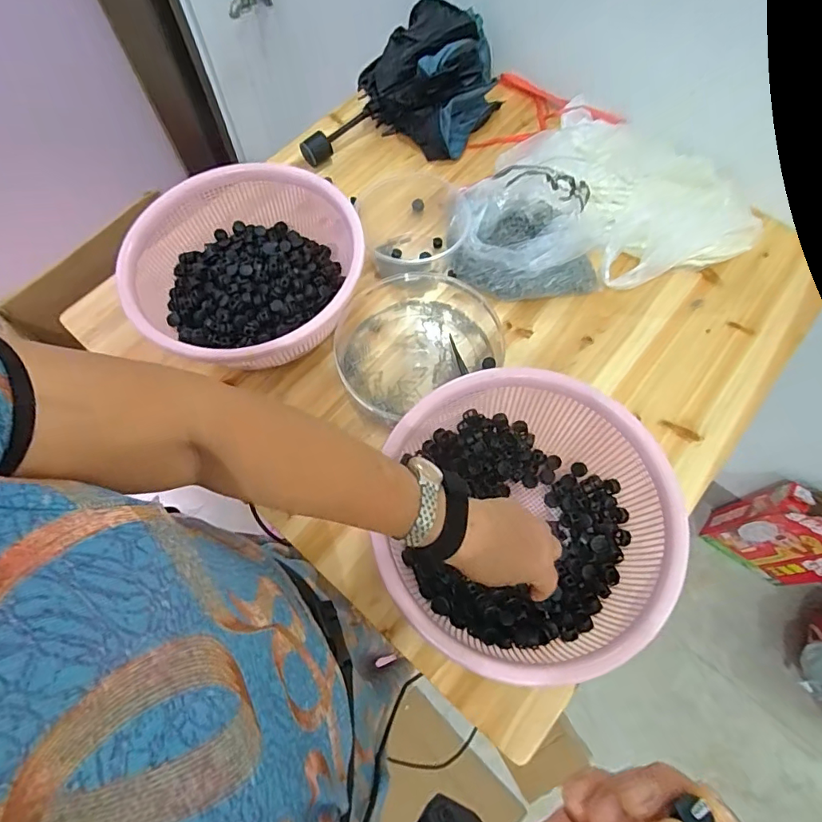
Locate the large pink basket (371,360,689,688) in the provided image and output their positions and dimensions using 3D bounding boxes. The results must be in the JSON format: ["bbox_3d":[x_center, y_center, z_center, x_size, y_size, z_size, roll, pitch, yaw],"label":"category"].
[{"bbox_3d":[0.112,0.108,0.490,0.266,0.098,0.282,0,67,1],"label":"large pink basket"}]

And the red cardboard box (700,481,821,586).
[{"bbox_3d":[0.838,0.279,1.101,0.258,0.343,0.100,35,72,15],"label":"red cardboard box"}]

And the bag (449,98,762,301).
[{"bbox_3d":[0.242,-0.274,0.660,0.371,0.084,0.226,-3,67,0],"label":"bag"}]

